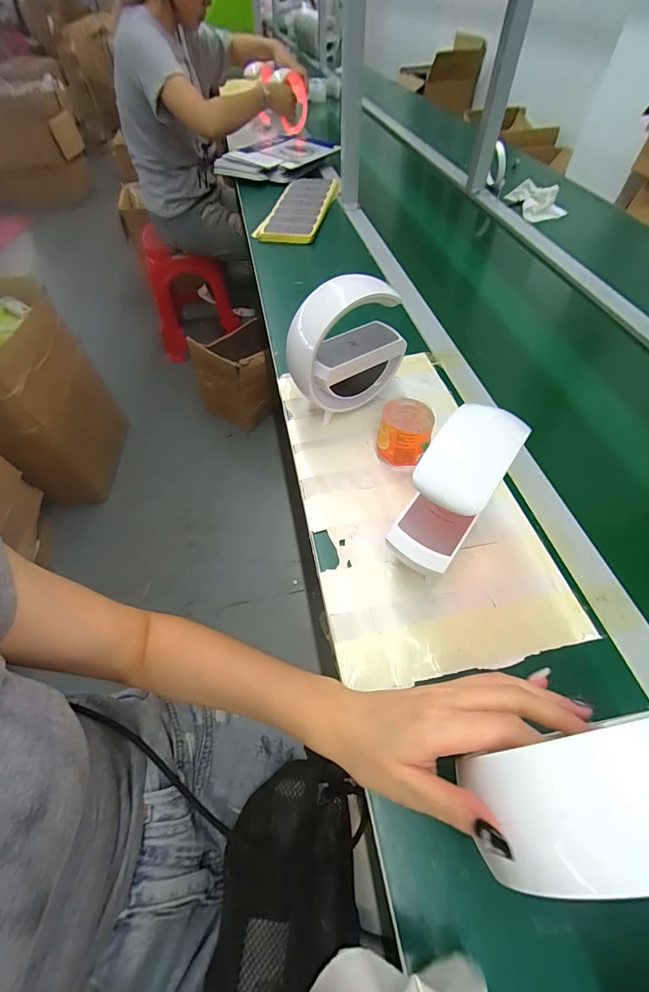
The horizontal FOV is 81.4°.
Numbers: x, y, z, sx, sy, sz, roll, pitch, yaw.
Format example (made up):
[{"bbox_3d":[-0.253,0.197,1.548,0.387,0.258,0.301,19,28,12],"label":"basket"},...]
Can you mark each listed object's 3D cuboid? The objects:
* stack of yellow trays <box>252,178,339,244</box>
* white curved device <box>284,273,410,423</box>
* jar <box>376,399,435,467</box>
[{"bbox_3d":[-0.059,-0.709,0.924,0.143,0.025,0.371,6,55,10],"label":"stack of yellow trays"},{"bbox_3d":[0.027,-0.181,0.463,0.141,0.139,0.068,-23,57,-14],"label":"white curved device"},{"bbox_3d":[0.094,-0.072,0.455,0.061,0.064,0.063,0,55,1],"label":"jar"}]

